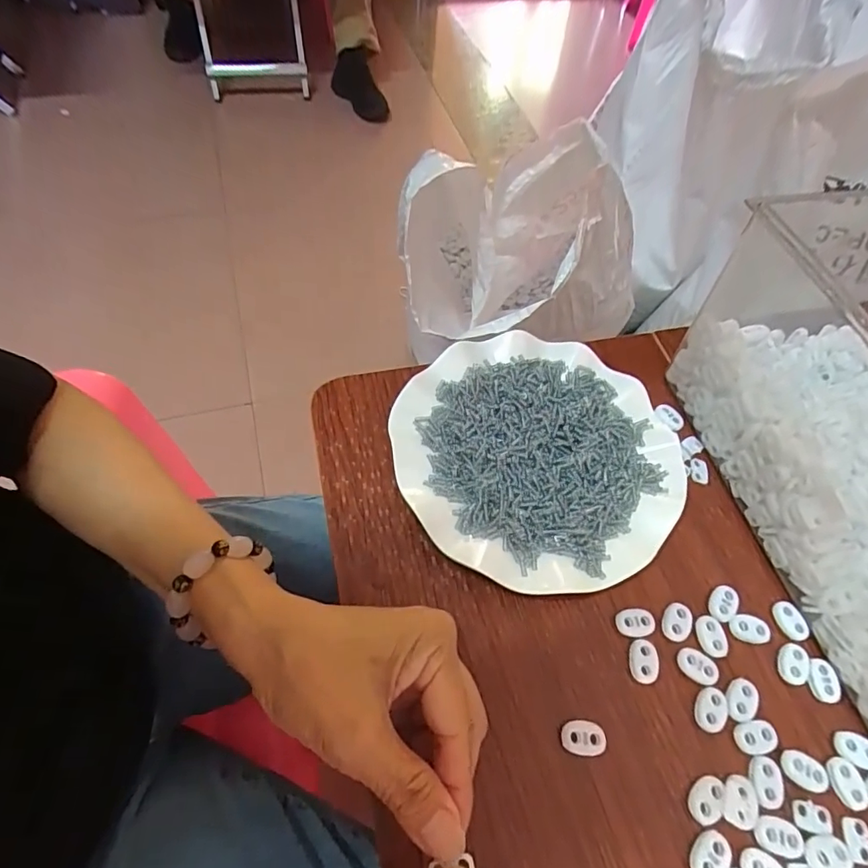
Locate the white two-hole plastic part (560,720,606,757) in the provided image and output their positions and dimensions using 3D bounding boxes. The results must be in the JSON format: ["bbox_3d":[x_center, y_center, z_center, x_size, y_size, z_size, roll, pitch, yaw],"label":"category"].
[{"bbox_3d":[0.078,0.159,0.260,0.022,0.005,0.016,4,59,-3],"label":"white two-hole plastic part"}]

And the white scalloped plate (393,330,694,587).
[{"bbox_3d":[0.067,0.012,0.327,0.177,0.028,0.175,2,59,-4],"label":"white scalloped plate"}]

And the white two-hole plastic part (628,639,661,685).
[{"bbox_3d":[0.119,0.129,0.281,0.017,0.004,0.022,11,59,1],"label":"white two-hole plastic part"}]

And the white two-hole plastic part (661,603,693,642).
[{"bbox_3d":[0.144,0.111,0.292,0.015,0.004,0.022,31,62,13],"label":"white two-hole plastic part"}]

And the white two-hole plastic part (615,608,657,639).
[{"bbox_3d":[0.118,0.111,0.291,0.022,0.004,0.015,-5,60,-8],"label":"white two-hole plastic part"}]

